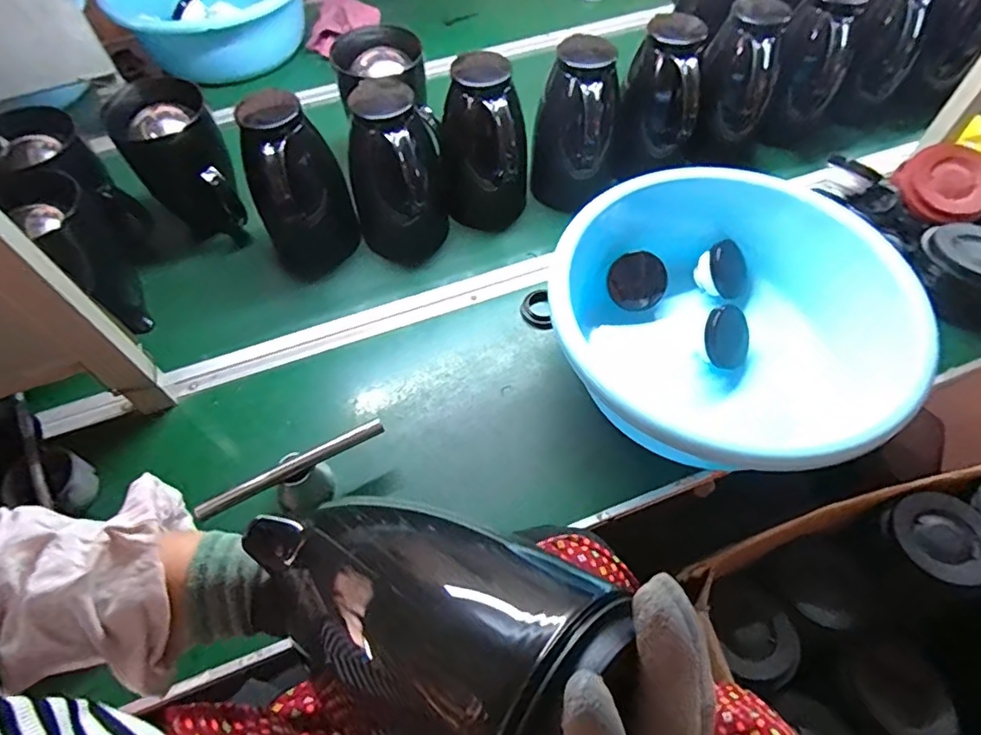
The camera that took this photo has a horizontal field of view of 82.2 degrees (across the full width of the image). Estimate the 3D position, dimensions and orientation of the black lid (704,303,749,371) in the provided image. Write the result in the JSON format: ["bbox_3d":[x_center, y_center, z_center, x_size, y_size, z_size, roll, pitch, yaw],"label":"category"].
[{"bbox_3d":[0.286,-0.036,0.673,0.071,0.016,0.079,-14,101,-30],"label":"black lid"}]

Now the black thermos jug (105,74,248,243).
[{"bbox_3d":[-0.388,-0.253,0.734,0.122,0.182,0.131,-27,61,-15],"label":"black thermos jug"}]

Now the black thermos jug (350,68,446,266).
[{"bbox_3d":[-0.122,-0.245,0.735,0.110,0.209,0.113,-1,57,1],"label":"black thermos jug"}]

